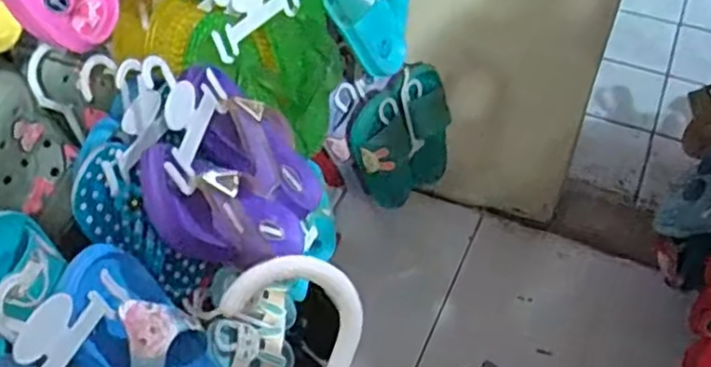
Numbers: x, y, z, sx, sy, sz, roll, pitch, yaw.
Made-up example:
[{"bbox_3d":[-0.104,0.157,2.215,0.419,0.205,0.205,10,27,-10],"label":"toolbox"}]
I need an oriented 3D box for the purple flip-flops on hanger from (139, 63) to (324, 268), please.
[{"bbox_3d":[-0.100,0.002,0.583,0.052,0.187,0.173,-11,47,28],"label":"purple flip-flops on hanger"}]

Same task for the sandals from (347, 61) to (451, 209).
[{"bbox_3d":[0.068,-0.064,1.029,0.085,0.177,0.159,35,59,26],"label":"sandals"}]

